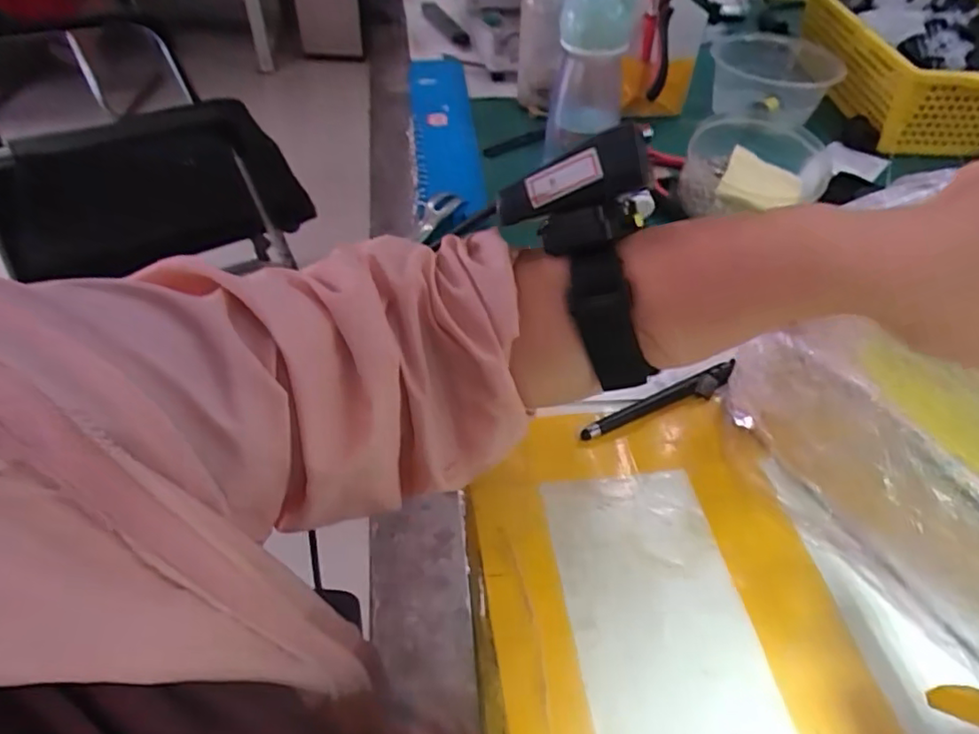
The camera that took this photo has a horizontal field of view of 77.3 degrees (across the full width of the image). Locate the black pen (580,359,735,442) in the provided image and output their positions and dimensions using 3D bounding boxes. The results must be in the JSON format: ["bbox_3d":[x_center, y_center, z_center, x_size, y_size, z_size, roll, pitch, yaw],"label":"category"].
[{"bbox_3d":[0.110,0.023,0.395,0.119,0.015,0.014,-17,50,-18],"label":"black pen"}]

